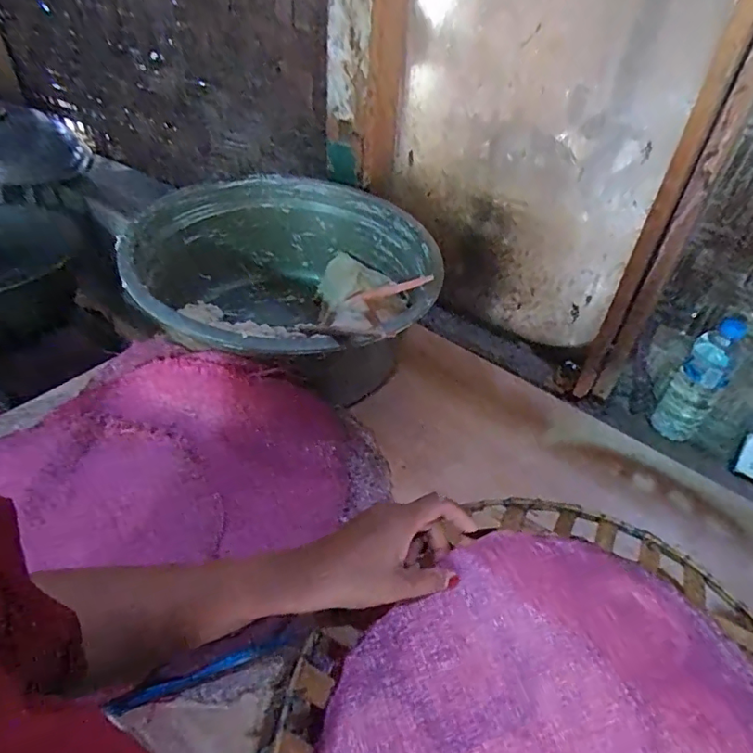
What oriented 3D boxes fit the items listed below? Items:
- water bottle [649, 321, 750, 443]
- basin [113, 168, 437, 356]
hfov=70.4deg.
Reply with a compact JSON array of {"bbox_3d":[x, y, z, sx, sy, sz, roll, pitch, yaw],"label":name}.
[{"bbox_3d":[0.493,0.017,0.825,0.067,0.229,0.067,31,48,26],"label":"water bottle"},{"bbox_3d":[-0.135,-0.119,0.780,0.411,0.184,0.411,3,42,-2],"label":"basin"}]

